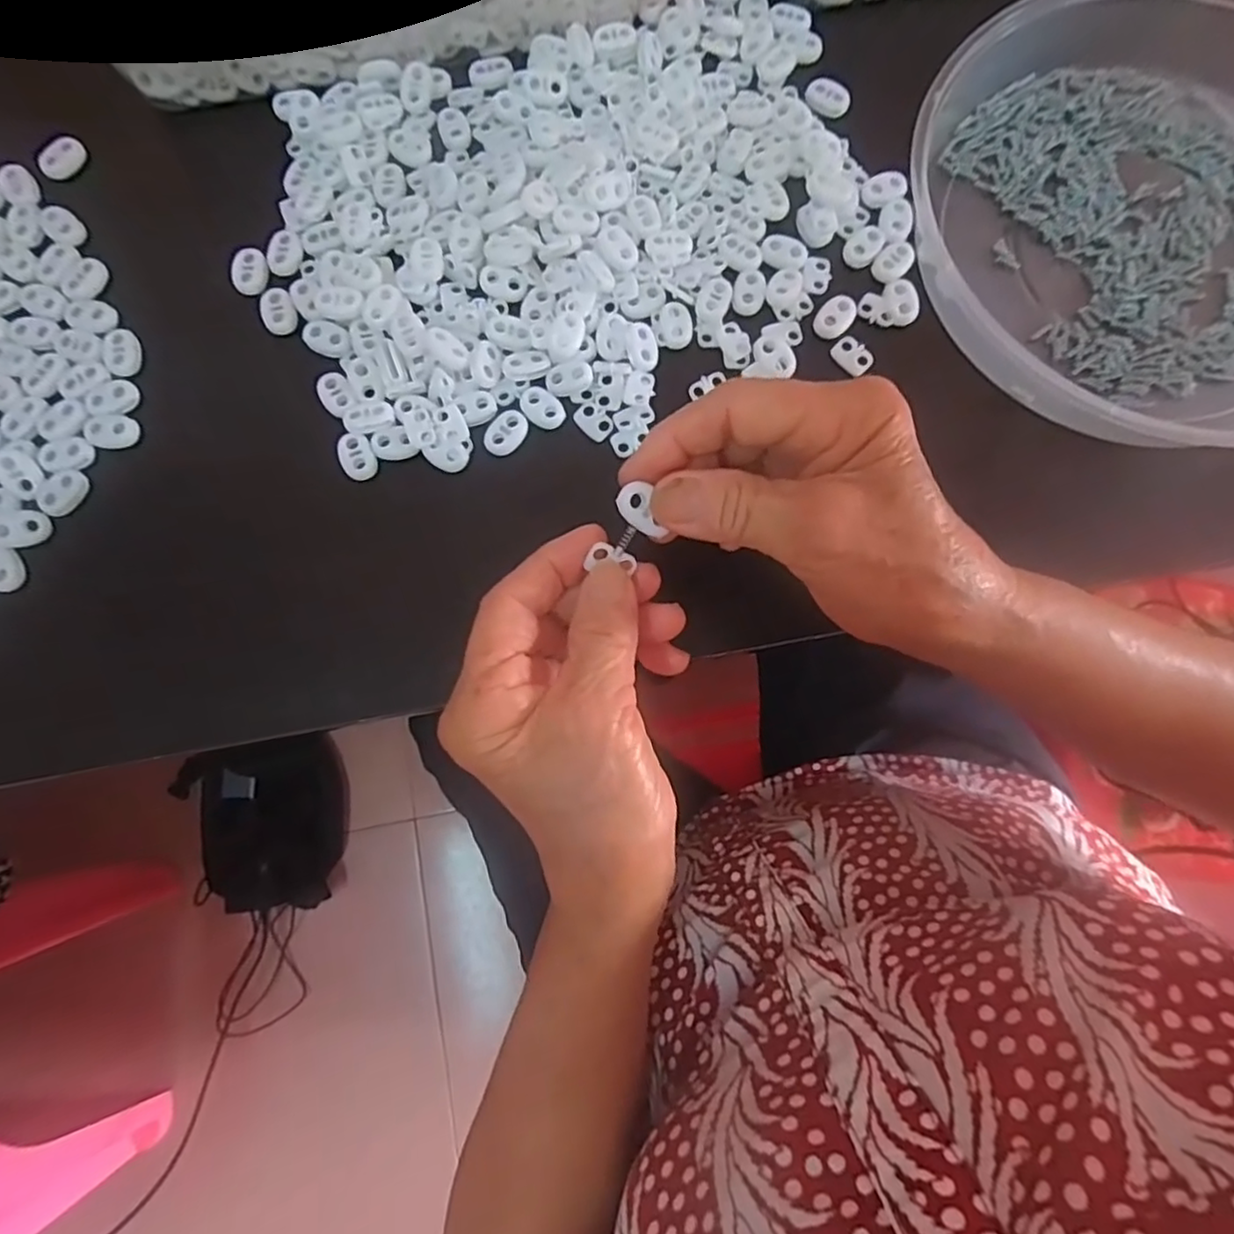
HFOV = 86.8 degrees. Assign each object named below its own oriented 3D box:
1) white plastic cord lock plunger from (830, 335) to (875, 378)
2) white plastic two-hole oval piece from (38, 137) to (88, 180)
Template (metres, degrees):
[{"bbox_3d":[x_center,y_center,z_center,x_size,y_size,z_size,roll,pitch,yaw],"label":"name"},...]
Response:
[{"bbox_3d":[0.111,-0.123,0.306,0.014,0.004,0.018,-42,82,-8],"label":"white plastic cord lock plunger"},{"bbox_3d":[-0.272,-0.226,0.320,0.011,0.007,0.023,35,81,6],"label":"white plastic two-hole oval piece"}]

